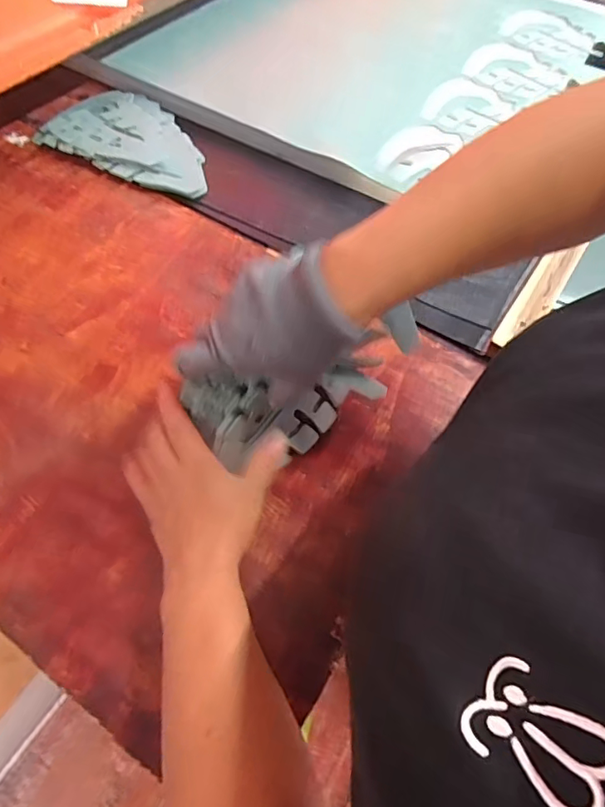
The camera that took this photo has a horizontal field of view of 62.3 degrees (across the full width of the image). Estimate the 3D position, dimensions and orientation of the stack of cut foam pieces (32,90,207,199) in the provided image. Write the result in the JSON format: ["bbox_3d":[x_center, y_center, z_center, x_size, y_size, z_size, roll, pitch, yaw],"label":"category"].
[{"bbox_3d":[-0.209,-0.335,0.629,0.234,0.029,0.128,23,60,15],"label":"stack of cut foam pieces"}]

